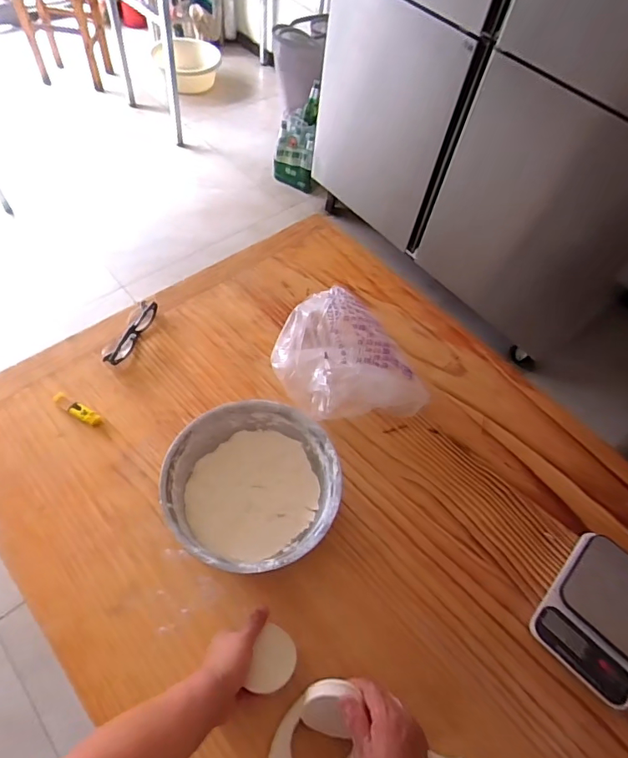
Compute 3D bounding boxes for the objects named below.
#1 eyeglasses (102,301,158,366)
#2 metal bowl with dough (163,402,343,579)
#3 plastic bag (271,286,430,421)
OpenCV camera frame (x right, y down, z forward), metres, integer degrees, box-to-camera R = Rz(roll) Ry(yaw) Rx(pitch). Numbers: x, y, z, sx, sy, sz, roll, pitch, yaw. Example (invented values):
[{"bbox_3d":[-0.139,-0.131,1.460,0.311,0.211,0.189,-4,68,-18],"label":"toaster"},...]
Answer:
[{"bbox_3d":[-0.339,-0.091,0.869,0.047,0.027,0.147,21,58,7],"label":"eyeglasses"},{"bbox_3d":[-0.087,0.156,0.688,0.237,0.099,0.240,3,58,-5],"label":"metal bowl with dough"},{"bbox_3d":[0.053,-0.018,0.814,0.193,0.112,0.250,-34,67,-24],"label":"plastic bag"}]

